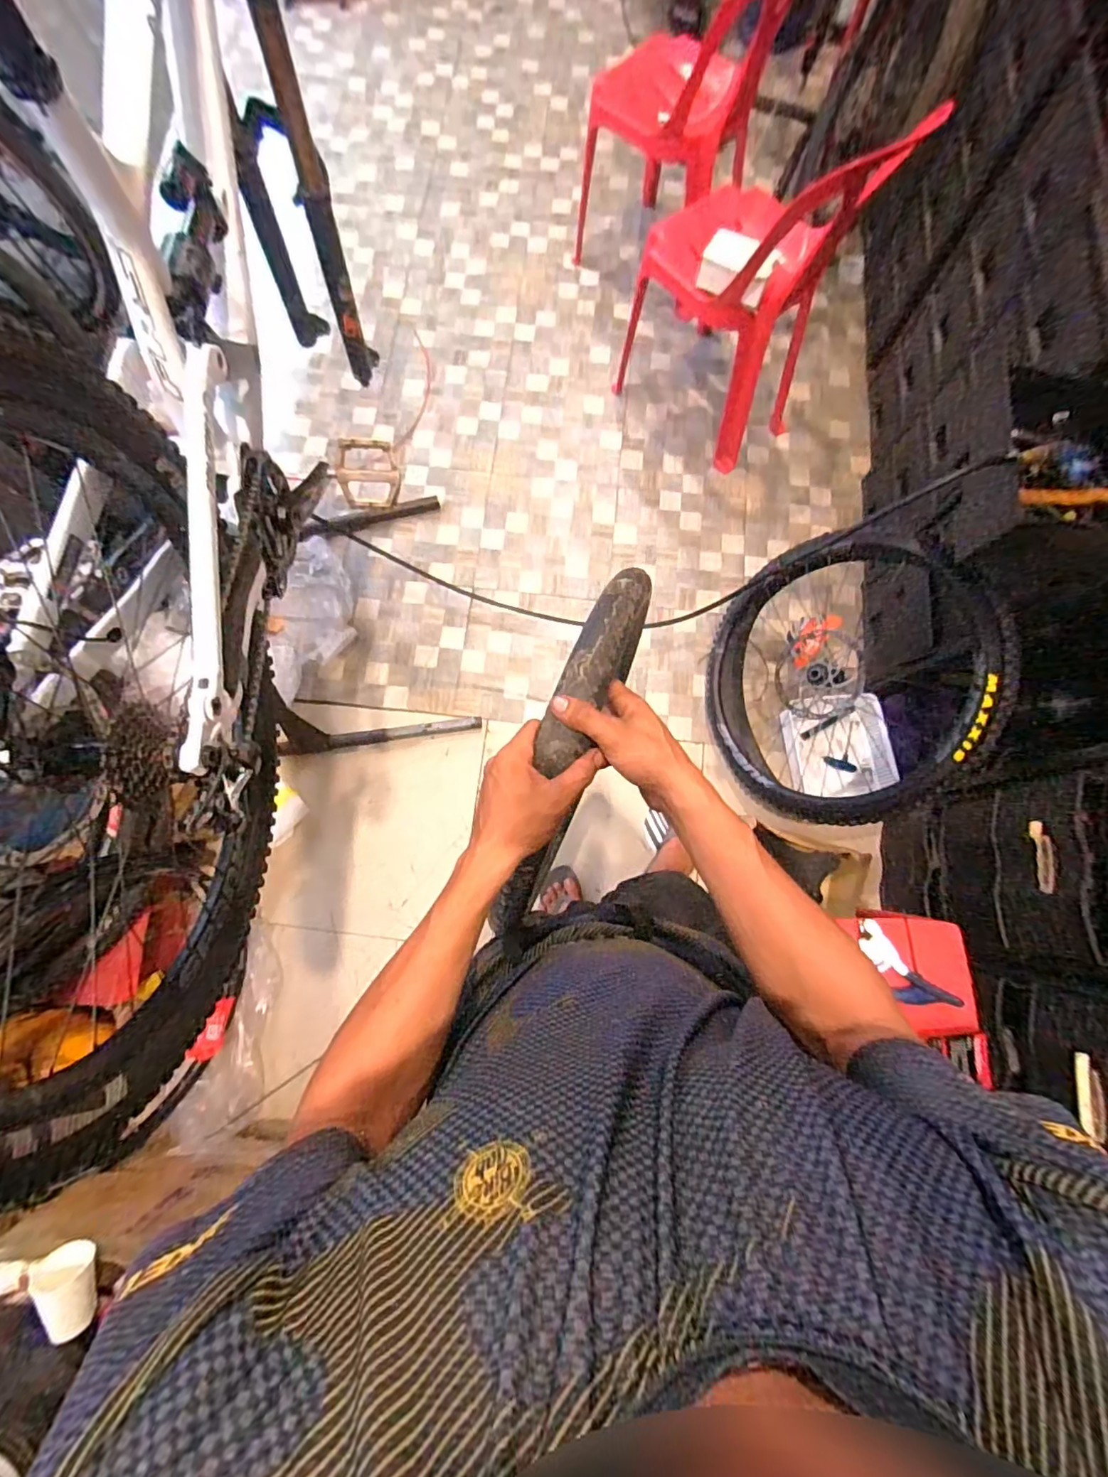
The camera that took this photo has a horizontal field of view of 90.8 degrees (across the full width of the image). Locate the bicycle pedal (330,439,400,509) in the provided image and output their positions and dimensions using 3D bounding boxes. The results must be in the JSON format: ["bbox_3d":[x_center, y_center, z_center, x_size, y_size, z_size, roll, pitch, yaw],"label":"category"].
[{"bbox_3d":[-0.318,-0.447,0.931,0.105,0.107,0.033,-5,37,-11],"label":"bicycle pedal"}]

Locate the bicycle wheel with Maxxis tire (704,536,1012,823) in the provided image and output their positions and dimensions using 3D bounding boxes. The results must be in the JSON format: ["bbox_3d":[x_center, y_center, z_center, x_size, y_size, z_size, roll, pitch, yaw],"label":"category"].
[{"bbox_3d":[0.656,-0.134,1.267,0.163,0.643,0.649,-6,78,-38],"label":"bicycle wheel with Maxxis tire"}]

